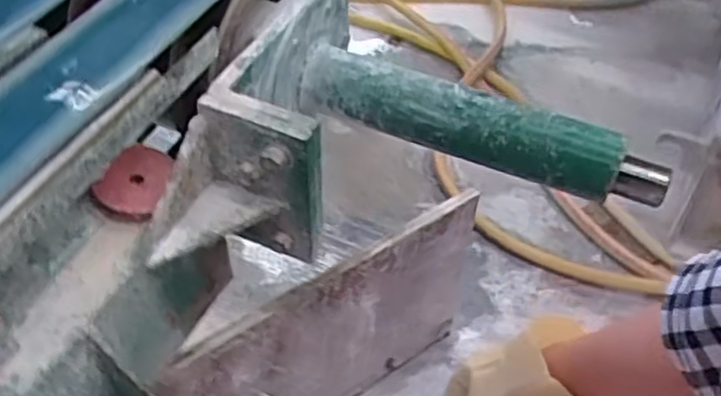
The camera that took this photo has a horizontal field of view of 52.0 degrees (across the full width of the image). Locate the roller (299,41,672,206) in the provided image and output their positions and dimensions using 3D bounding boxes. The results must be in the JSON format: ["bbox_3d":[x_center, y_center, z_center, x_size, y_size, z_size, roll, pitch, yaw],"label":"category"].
[{"bbox_3d":[0.141,-0.085,0.902,0.459,0.088,0.077,18,48,17],"label":"roller"}]

